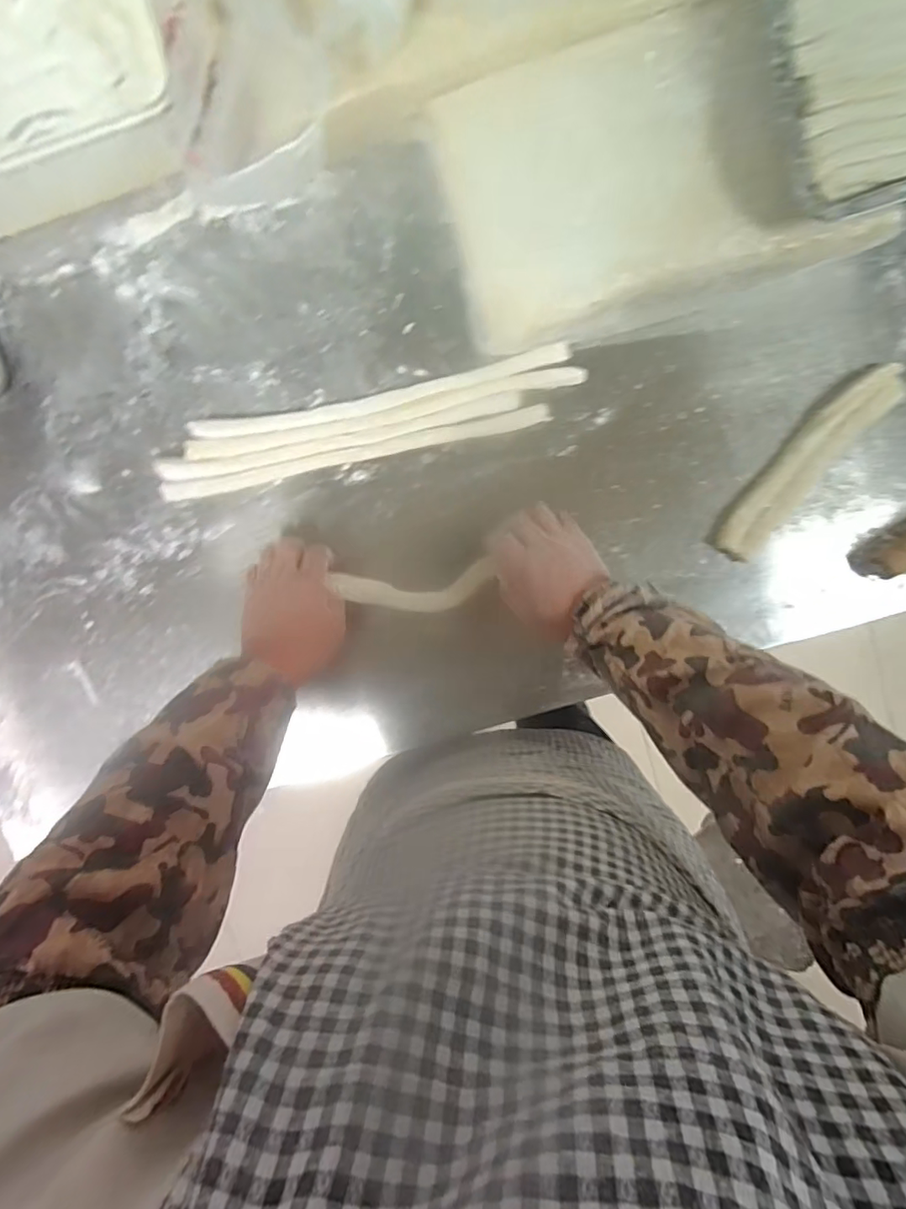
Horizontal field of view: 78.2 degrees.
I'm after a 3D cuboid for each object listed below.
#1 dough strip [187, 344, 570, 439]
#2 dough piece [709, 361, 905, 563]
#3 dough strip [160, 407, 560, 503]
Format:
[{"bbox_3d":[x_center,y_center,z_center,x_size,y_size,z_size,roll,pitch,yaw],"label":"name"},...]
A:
[{"bbox_3d":[-0.070,-0.196,0.535,0.359,0.014,0.024,-12,97,2],"label":"dough strip"},{"bbox_3d":[0.338,-0.138,0.534,0.053,0.019,0.224,43,96,-5],"label":"dough piece"},{"bbox_3d":[-0.094,-0.145,0.542,0.378,0.010,0.020,-12,97,2],"label":"dough strip"}]

